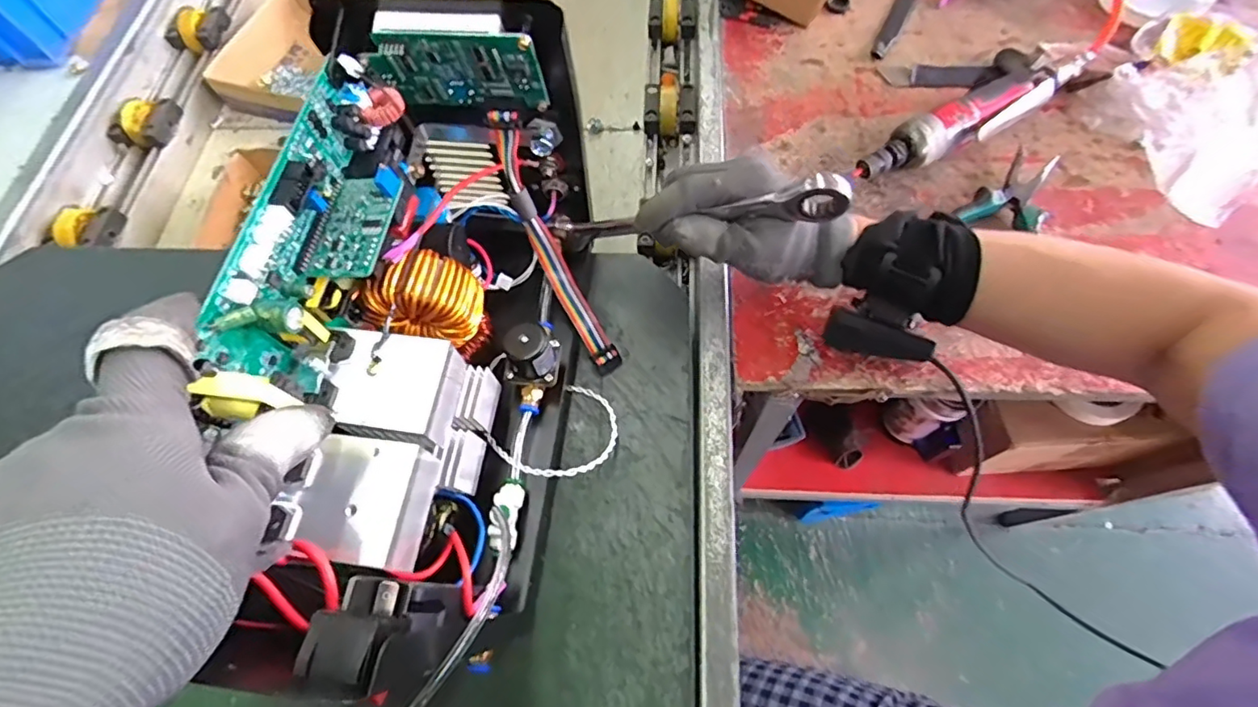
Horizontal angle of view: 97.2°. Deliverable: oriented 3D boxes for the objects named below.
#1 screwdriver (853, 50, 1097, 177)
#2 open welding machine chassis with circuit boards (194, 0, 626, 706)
[{"bbox_3d":[0.299,-0.201,0.481,0.231,0.046,0.040,-27,67,-10],"label":"screwdriver"},{"bbox_3d":[-0.089,-0.008,0.305,0.134,0.198,0.278,1,66,3],"label":"open welding machine chassis with circuit boards"}]

